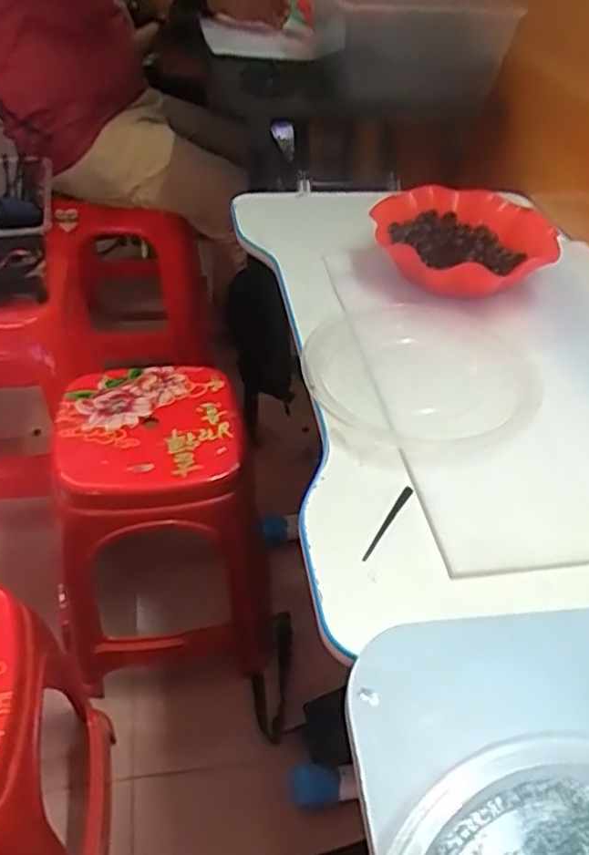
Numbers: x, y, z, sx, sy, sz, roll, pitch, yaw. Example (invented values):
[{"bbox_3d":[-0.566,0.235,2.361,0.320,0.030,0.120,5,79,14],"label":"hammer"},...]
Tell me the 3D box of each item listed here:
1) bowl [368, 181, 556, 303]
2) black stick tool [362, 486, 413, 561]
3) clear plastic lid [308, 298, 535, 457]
[{"bbox_3d":[0.207,-0.232,0.839,0.220,0.050,0.196,-2,42,-6],"label":"bowl"},{"bbox_3d":[0.077,0.079,0.554,0.007,0.008,0.086,24,46,21],"label":"black stick tool"},{"bbox_3d":[0.124,-0.056,0.673,0.219,0.032,0.196,-4,43,-9],"label":"clear plastic lid"}]

